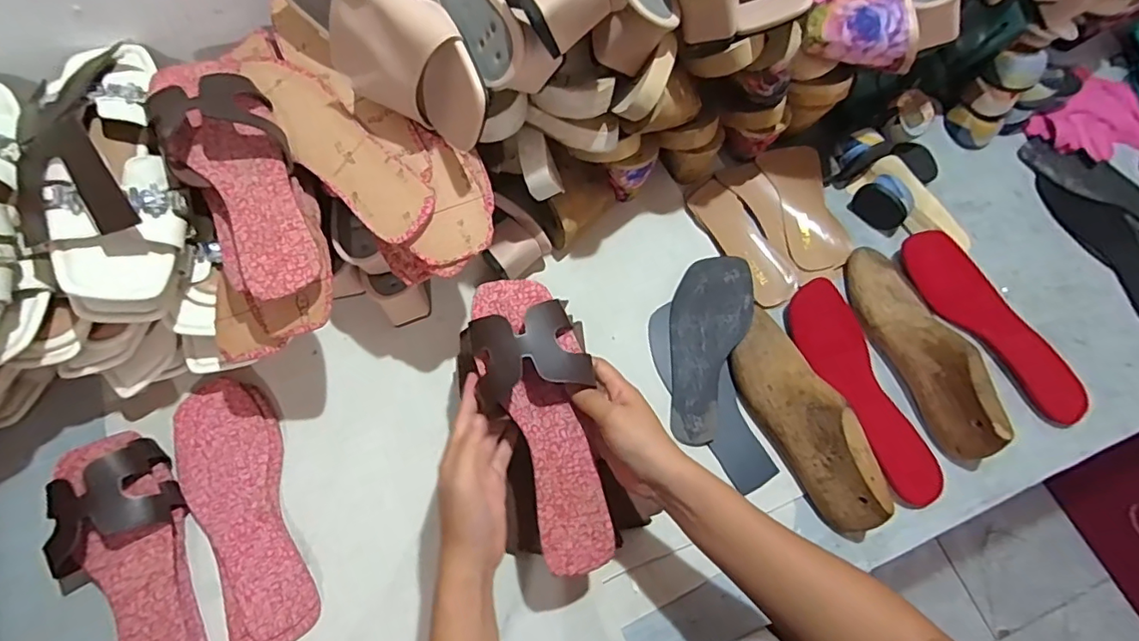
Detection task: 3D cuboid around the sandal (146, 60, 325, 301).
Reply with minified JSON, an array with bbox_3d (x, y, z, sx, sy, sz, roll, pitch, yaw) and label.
[{"bbox_3d":[-0.268,-0.129,0.433,0.085,0.038,0.240,-30,73,-12],"label":"sandal"}]

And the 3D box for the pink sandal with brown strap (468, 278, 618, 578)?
[{"bbox_3d":[-0.016,0.081,0.439,0.084,0.030,0.237,-17,86,-8],"label":"pink sandal with brown strap"}]

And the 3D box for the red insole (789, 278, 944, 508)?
[{"bbox_3d":[0.301,0.070,0.568,0.079,0.013,0.240,-15,70,-15],"label":"red insole"}]

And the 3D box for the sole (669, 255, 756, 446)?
[{"bbox_3d":[0.146,0.028,0.573,0.081,0.011,0.195,3,75,18],"label":"sole"}]

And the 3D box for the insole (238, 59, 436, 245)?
[{"bbox_3d":[-0.201,-0.151,0.460,0.222,0.008,0.057,44,86,11],"label":"insole"}]

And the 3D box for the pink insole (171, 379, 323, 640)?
[{"bbox_3d":[-0.303,0.174,0.505,0.086,0.020,0.245,-22,70,-10],"label":"pink insole"}]

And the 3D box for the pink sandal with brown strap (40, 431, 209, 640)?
[{"bbox_3d":[-0.386,0.217,0.463,0.099,0.060,0.245,-20,70,-9],"label":"pink sandal with brown strap"}]

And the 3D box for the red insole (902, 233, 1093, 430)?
[{"bbox_3d":[0.470,0.000,0.605,0.088,0.010,0.241,-29,72,-12],"label":"red insole"}]

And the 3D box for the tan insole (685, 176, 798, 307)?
[{"bbox_3d":[0.202,-0.096,0.631,0.061,0.009,0.168,-29,72,-13],"label":"tan insole"}]

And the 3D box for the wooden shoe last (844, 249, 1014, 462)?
[{"bbox_3d":[0.374,0.018,0.563,0.071,0.070,0.239,-21,70,-10],"label":"wooden shoe last"}]

